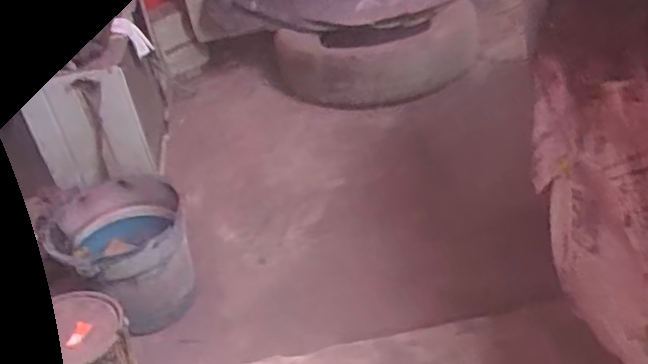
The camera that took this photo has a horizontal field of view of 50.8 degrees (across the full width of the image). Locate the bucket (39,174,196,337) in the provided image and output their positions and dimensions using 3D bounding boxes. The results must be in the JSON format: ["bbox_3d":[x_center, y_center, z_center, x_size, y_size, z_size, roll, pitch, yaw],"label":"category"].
[{"bbox_3d":[-0.361,0.145,1.253,0.219,0.216,0.219,-6,36,4],"label":"bucket"}]

